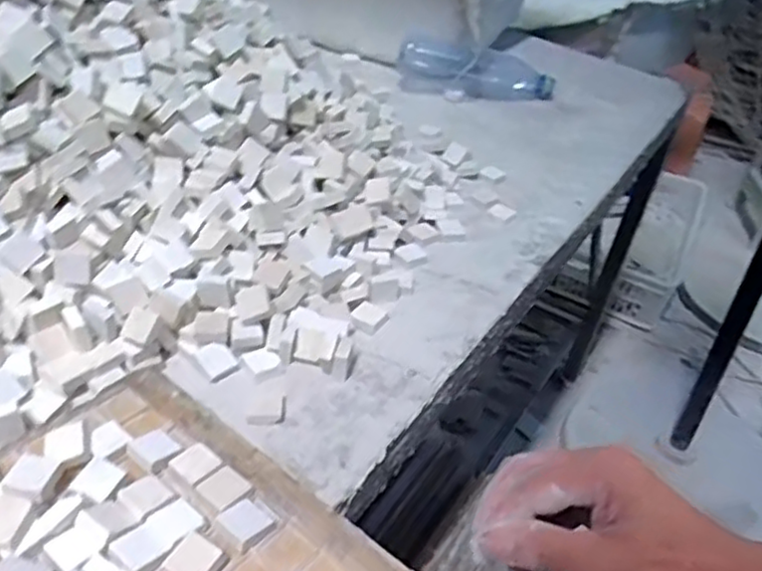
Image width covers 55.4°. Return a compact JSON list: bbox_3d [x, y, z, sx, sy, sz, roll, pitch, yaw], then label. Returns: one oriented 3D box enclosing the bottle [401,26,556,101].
[{"bbox_3d":[0.143,-0.326,1.068,0.228,0.066,0.083,9,37,3],"label":"bottle"}]

